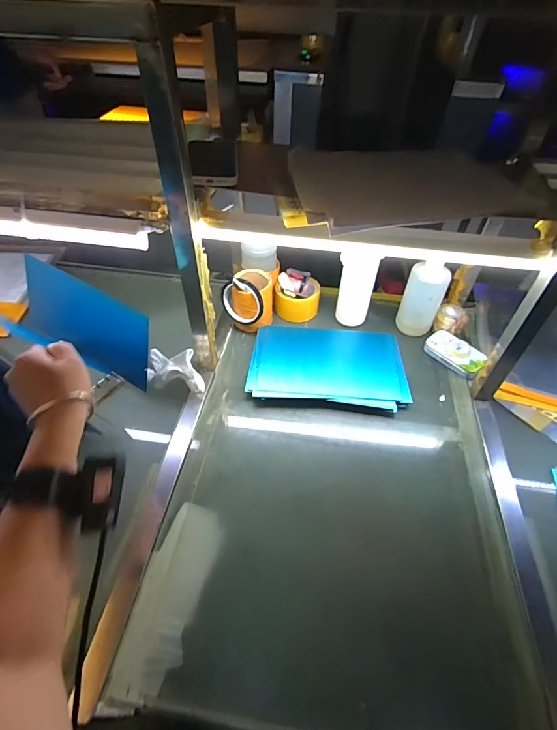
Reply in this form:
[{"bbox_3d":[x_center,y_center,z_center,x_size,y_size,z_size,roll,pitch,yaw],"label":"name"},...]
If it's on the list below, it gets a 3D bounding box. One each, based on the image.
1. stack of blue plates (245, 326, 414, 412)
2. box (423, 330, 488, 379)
[{"bbox_3d":[0.095,0.000,0.717,0.285,0.032,0.186,5,48,2],"label":"stack of blue plates"},{"bbox_3d":[0.354,-0.026,0.747,0.061,0.030,0.118,-31,56,-26],"label":"box"}]

